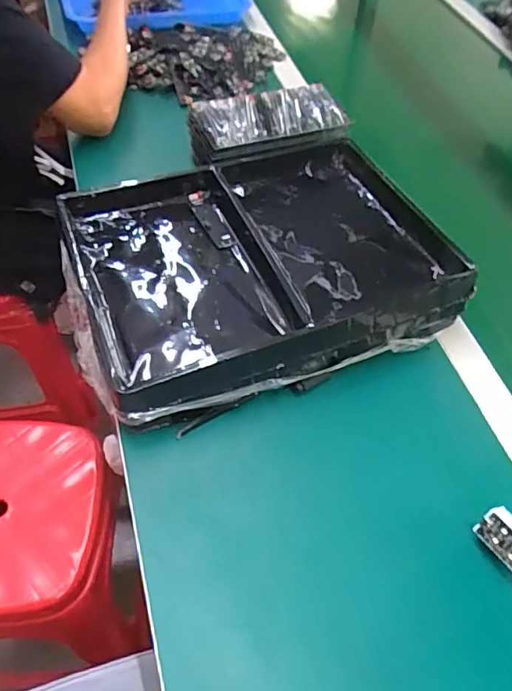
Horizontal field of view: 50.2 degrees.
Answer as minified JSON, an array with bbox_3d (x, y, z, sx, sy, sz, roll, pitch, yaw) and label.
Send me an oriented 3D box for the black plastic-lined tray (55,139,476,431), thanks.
[{"bbox_3d":[0.001,-0.094,0.592,0.381,0.063,0.292,-18,56,-17],"label":"black plastic-lined tray"}]

